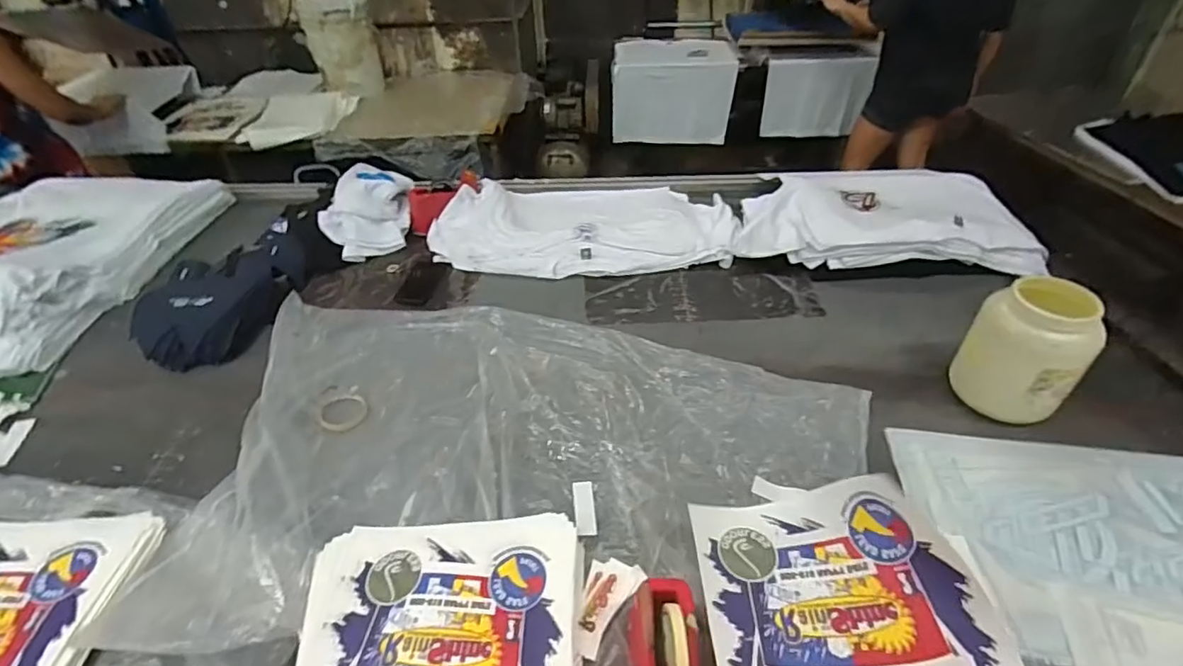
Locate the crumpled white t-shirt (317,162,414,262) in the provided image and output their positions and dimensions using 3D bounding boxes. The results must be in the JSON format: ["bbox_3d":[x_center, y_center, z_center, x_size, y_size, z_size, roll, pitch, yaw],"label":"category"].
[{"bbox_3d":[-0.605,-0.340,1.491,0.228,0.119,0.356,-10,41,-10],"label":"crumpled white t-shirt"}]

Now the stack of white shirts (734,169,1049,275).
[{"bbox_3d":[0.717,-0.322,1.429,0.701,0.078,0.452,1,40,3],"label":"stack of white shirts"}]

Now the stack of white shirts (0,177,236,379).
[{"bbox_3d":[-1.356,-0.194,1.335,0.548,0.170,0.738,1,40,3],"label":"stack of white shirts"}]

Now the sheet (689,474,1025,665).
[{"bbox_3d":[0.285,0.326,0.601,0.312,0.104,0.376,-2,40,0],"label":"sheet"}]

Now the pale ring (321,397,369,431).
[{"bbox_3d":[-0.450,0.148,1.006,0.081,0.018,0.076,-1,40,1],"label":"pale ring"}]

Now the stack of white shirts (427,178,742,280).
[{"bbox_3d":[-0.014,-0.290,1.463,0.792,0.067,0.432,0,40,2],"label":"stack of white shirts"}]

